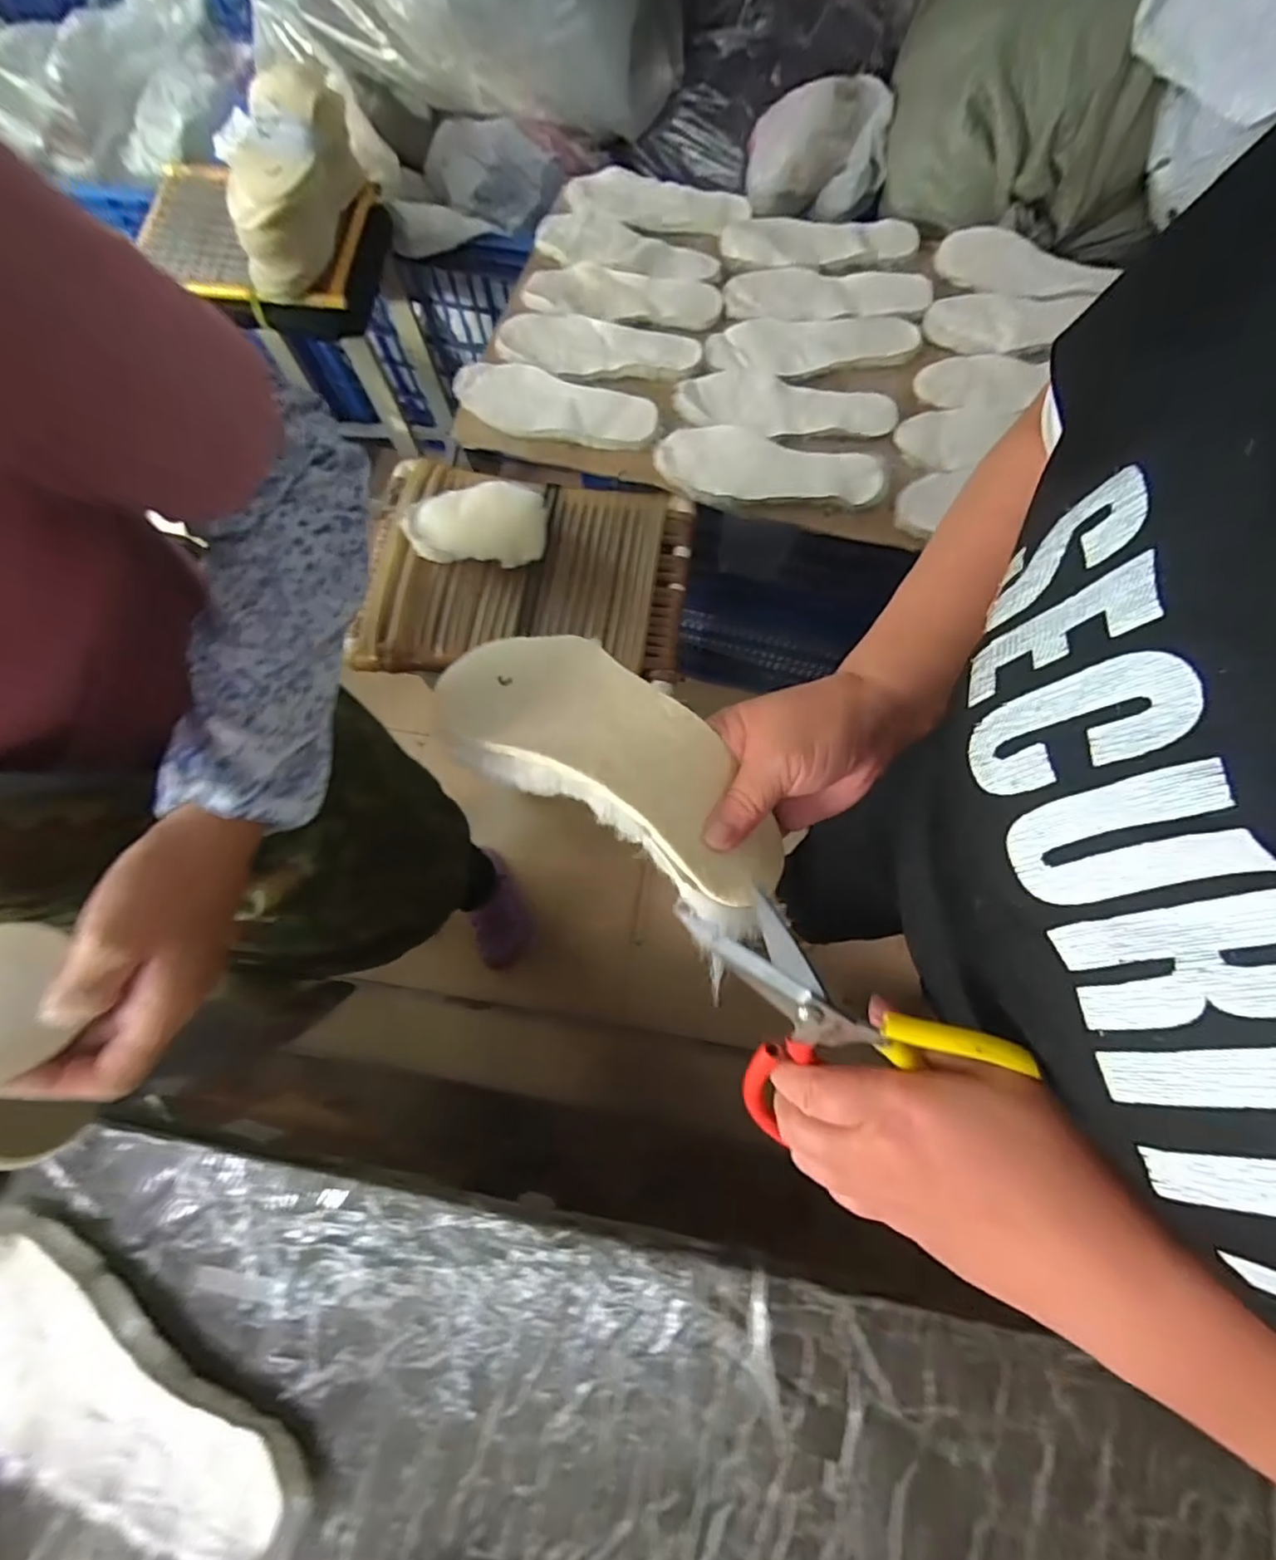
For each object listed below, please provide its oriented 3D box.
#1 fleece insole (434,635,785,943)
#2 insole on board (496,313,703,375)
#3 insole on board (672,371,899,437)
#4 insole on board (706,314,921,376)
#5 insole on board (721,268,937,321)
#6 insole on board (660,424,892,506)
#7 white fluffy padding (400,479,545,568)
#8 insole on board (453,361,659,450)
[{"bbox_3d":[-0.028,-0.017,0.335,0.094,0.061,0.237,-43,61,-16],"label":"fleece insole"},{"bbox_3d":[-0.052,-0.553,0.797,0.255,0.019,0.088,6,74,3],"label":"insole on board"},{"bbox_3d":[0.181,-0.464,0.774,0.263,0.014,0.091,6,74,3],"label":"insole on board"},{"bbox_3d":[0.225,-0.559,0.803,0.269,0.006,0.084,-3,76,-2],"label":"insole on board"},{"bbox_3d":[0.248,-0.641,0.824,0.262,0.011,0.085,1,76,2],"label":"insole on board"},{"bbox_3d":[0.157,-0.374,0.752,0.263,0.020,0.088,8,77,1],"label":"insole on board"},{"bbox_3d":[-0.195,-0.301,0.742,0.167,0.044,0.092,0,105,8],"label":"white fluffy padding"},{"bbox_3d":[-0.107,-0.466,0.775,0.255,0.019,0.090,12,83,5],"label":"insole on board"}]

